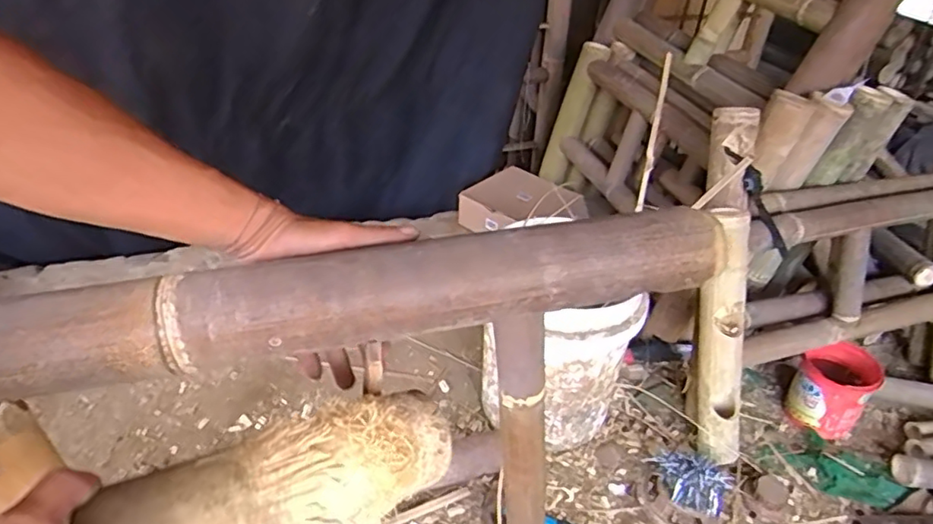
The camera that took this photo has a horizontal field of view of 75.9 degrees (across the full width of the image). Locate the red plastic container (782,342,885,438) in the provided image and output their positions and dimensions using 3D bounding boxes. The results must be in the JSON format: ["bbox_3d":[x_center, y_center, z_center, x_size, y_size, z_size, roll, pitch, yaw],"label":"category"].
[{"bbox_3d":[0.750,0.262,1.231,0.144,0.148,0.134,-27,45,-34],"label":"red plastic container"}]

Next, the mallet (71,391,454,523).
[{"bbox_3d":[-0.109,0.140,0.384,0.222,0.058,0.059,-5,33,-39],"label":"mallet"}]

